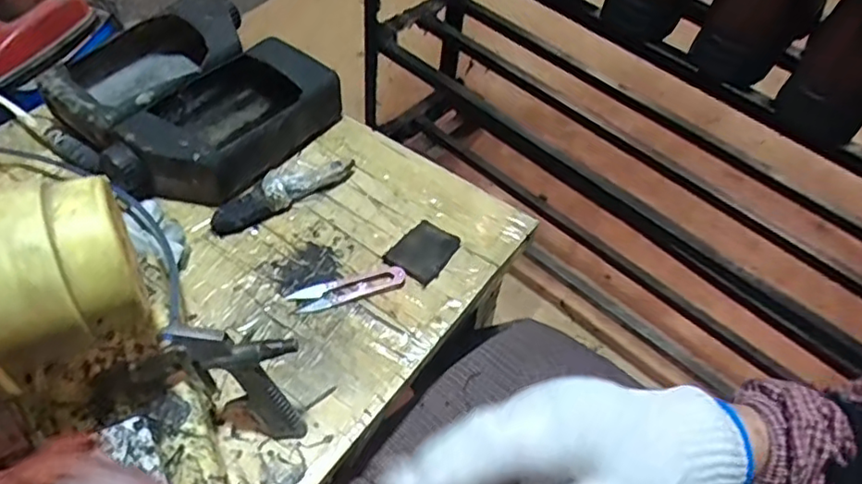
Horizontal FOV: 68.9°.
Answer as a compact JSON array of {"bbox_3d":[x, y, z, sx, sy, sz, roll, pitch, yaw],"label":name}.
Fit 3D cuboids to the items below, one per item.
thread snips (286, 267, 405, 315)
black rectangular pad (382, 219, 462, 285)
[{"bbox_3d":[-0.073,0.041,0.555,0.100,0.007,0.026,-15,56,-16],"label":"thread snips"},{"bbox_3d":[-0.007,0.006,0.582,0.050,0.008,0.064,27,55,14],"label":"black rectangular pad"}]

